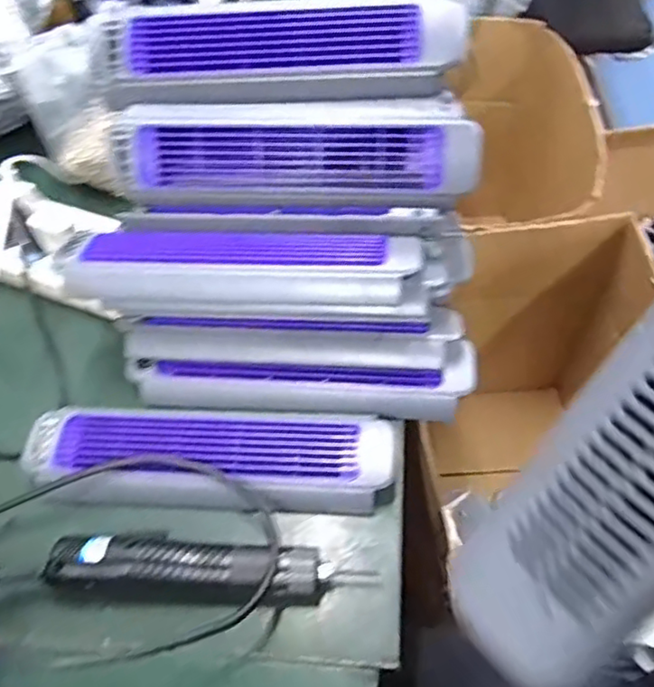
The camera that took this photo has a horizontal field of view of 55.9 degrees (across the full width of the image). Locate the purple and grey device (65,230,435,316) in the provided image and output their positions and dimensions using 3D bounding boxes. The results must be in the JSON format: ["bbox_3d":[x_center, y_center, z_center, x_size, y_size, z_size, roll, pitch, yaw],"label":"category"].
[{"bbox_3d":[-0.071,-0.058,0.514,0.288,0.049,0.062,3,56,6],"label":"purple and grey device"}]

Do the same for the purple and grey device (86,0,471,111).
[{"bbox_3d":[-0.045,-0.250,0.541,0.311,0.048,0.079,2,96,7],"label":"purple and grey device"}]

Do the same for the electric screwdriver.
[{"bbox_3d":[-0.086,0.168,0.454,0.232,0.036,0.040,2,56,5],"label":"electric screwdriver"}]

